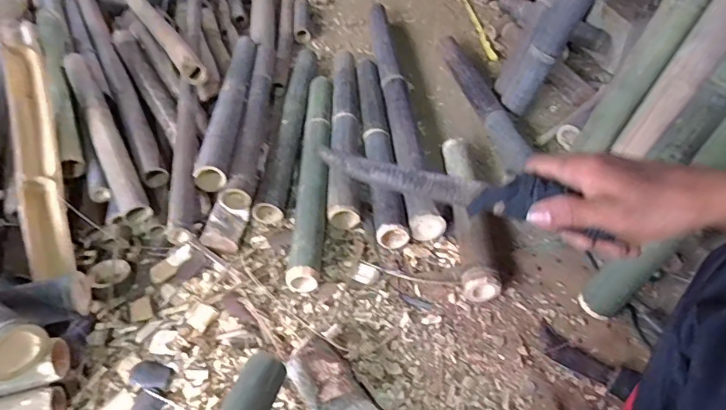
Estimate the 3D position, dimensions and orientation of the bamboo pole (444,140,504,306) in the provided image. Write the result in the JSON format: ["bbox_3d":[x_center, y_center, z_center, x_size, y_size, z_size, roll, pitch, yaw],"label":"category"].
[{"bbox_3d":[0.224,0.005,0.965,0.078,0.070,0.411,1,45,1],"label":"bamboo pole"}]

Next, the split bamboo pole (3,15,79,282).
[{"bbox_3d":[-0.666,-0.132,0.948,0.077,0.038,0.597,-16,72,-12],"label":"split bamboo pole"}]

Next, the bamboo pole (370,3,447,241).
[{"bbox_3d":[0.090,-0.291,1.259,0.077,0.079,0.971,-4,46,-3],"label":"bamboo pole"}]

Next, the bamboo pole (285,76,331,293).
[{"bbox_3d":[-0.112,-0.091,1.062,0.071,0.080,0.645,0,46,0],"label":"bamboo pole"}]

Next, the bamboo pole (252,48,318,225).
[{"bbox_3d":[-0.179,-0.214,1.196,0.073,0.060,0.647,2,45,2],"label":"bamboo pole"}]

